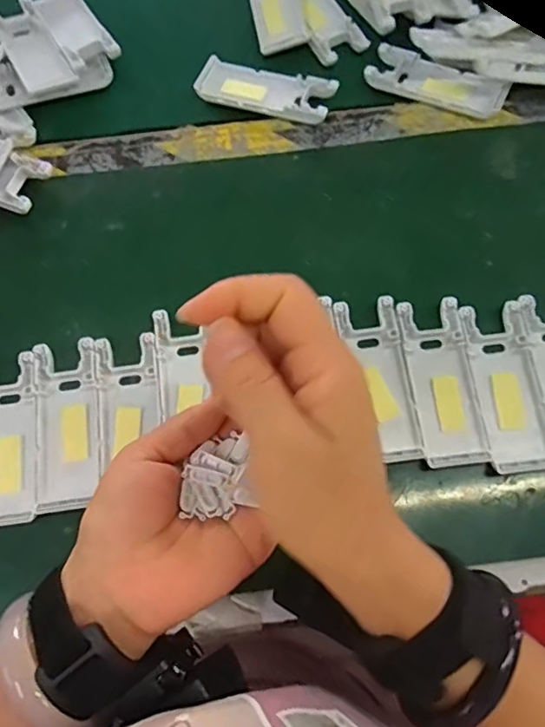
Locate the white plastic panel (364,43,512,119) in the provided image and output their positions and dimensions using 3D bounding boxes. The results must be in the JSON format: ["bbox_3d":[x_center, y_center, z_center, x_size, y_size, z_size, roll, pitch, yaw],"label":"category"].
[{"bbox_3d":[0.126,-0.217,0.424,0.103,0.014,0.041,22,74,8],"label":"white plastic panel"}]

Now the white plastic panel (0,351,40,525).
[{"bbox_3d":[-0.165,0.047,0.342,0.039,0.009,0.103,-7,73,-1],"label":"white plastic panel"}]

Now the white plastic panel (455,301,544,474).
[{"bbox_3d":[0.144,0.014,0.340,0.040,0.007,0.102,-9,73,-1],"label":"white plastic panel"}]

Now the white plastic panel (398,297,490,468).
[{"bbox_3d":[0.104,0.011,0.344,0.039,0.009,0.102,-5,73,0],"label":"white plastic panel"}]

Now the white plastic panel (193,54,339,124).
[{"bbox_3d":[-0.005,-0.211,0.424,0.103,0.008,0.041,18,74,7],"label":"white plastic panel"}]

